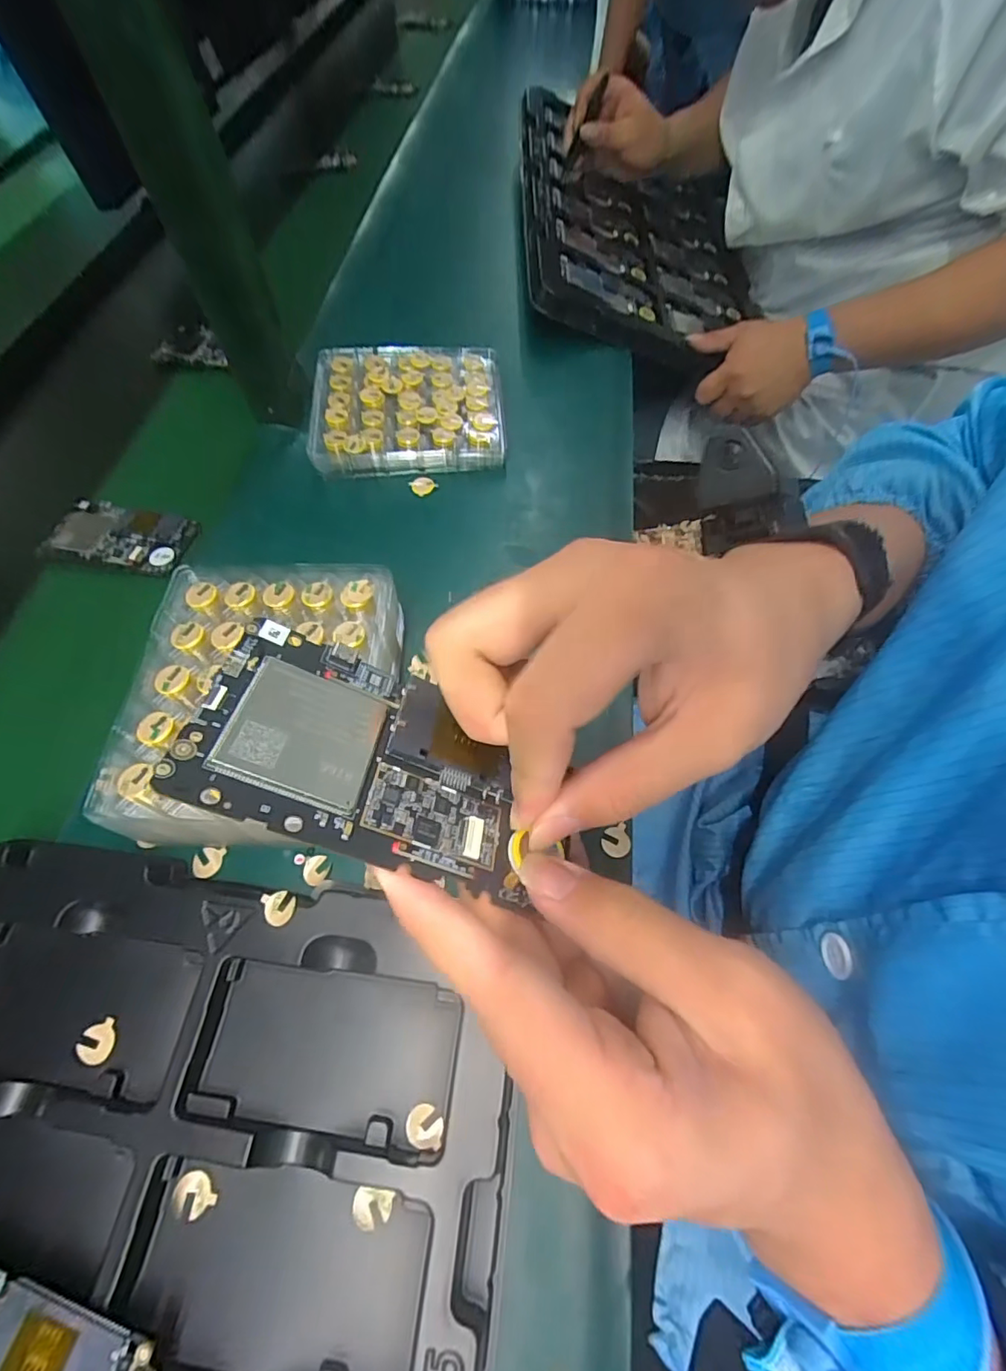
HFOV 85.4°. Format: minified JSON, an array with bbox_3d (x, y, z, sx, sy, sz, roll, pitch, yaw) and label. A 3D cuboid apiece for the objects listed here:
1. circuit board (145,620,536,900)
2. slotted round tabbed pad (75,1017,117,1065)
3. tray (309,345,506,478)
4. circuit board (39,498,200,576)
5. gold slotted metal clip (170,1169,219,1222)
[{"bbox_3d":[-0.040,0.021,0.173,0.103,0.006,0.064,25,48,-18],"label":"circuit board"},{"bbox_3d":[-0.216,0.189,0.289,0.020,0.004,0.019,-1,61,2],"label":"slotted round tabbed pad"},{"bbox_3d":[-0.089,-0.264,0.515,0.174,0.034,0.141,-4,61,1],"label":"tray"},{"bbox_3d":[-0.334,-0.131,0.477,0.125,0.009,0.062,11,62,9],"label":"circuit board"},{"bbox_3d":[-0.147,0.242,0.258,0.016,0.004,0.018,-33,72,-36],"label":"gold slotted metal clip"}]

